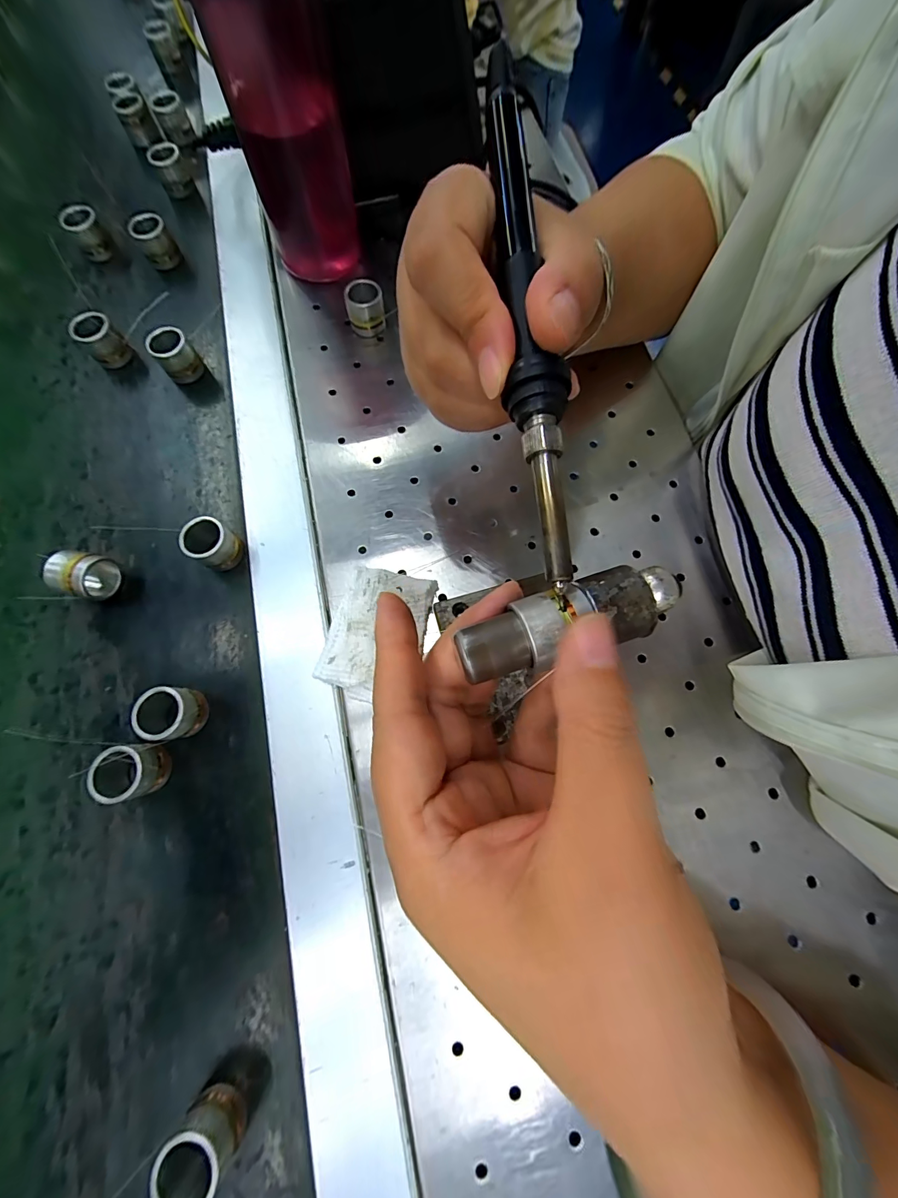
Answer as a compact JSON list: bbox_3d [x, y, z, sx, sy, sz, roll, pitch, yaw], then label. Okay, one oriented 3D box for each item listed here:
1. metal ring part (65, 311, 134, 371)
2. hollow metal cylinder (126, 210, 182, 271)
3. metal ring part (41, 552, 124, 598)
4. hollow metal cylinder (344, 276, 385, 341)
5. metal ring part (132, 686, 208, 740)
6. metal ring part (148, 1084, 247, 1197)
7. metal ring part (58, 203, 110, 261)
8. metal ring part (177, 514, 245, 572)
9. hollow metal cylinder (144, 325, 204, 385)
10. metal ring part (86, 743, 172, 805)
[{"bbox_3d":[-0.238,-0.176,0.281,0.025,0.028,0.023,-43,79,-13],"label":"metal ring part"},{"bbox_3d":[-0.222,-0.271,0.308,0.024,0.025,0.021,-25,76,-10],"label":"hollow metal cylinder"},{"bbox_3d":[-0.203,-0.012,0.229,0.030,0.024,0.022,11,73,1],"label":"metal ring part"},{"bbox_3d":[-0.057,-0.197,0.277,0.024,0.025,0.023,-15,74,-7],"label":"hollow metal cylinder"},{"bbox_3d":[-0.139,0.058,0.208,0.025,0.028,0.024,1,73,-2],"label":"metal ring part"},{"bbox_3d":[-0.099,0.219,0.162,0.024,0.023,0.023,1,73,-2],"label":"metal ring part"},{"bbox_3d":[-0.279,-0.283,0.316,0.025,0.026,0.022,-33,77,-11],"label":"metal ring part"},{"bbox_3d":[-0.133,-0.030,0.232,0.023,0.026,0.024,1,73,-2],"label":"metal ring part"},{"bbox_3d":[-0.182,-0.161,0.273,0.024,0.029,0.020,-30,77,-11],"label":"hollow metal cylinder"},{"bbox_3d":[-0.155,0.084,0.200,0.025,0.024,0.024,-8,74,-5],"label":"metal ring part"}]

